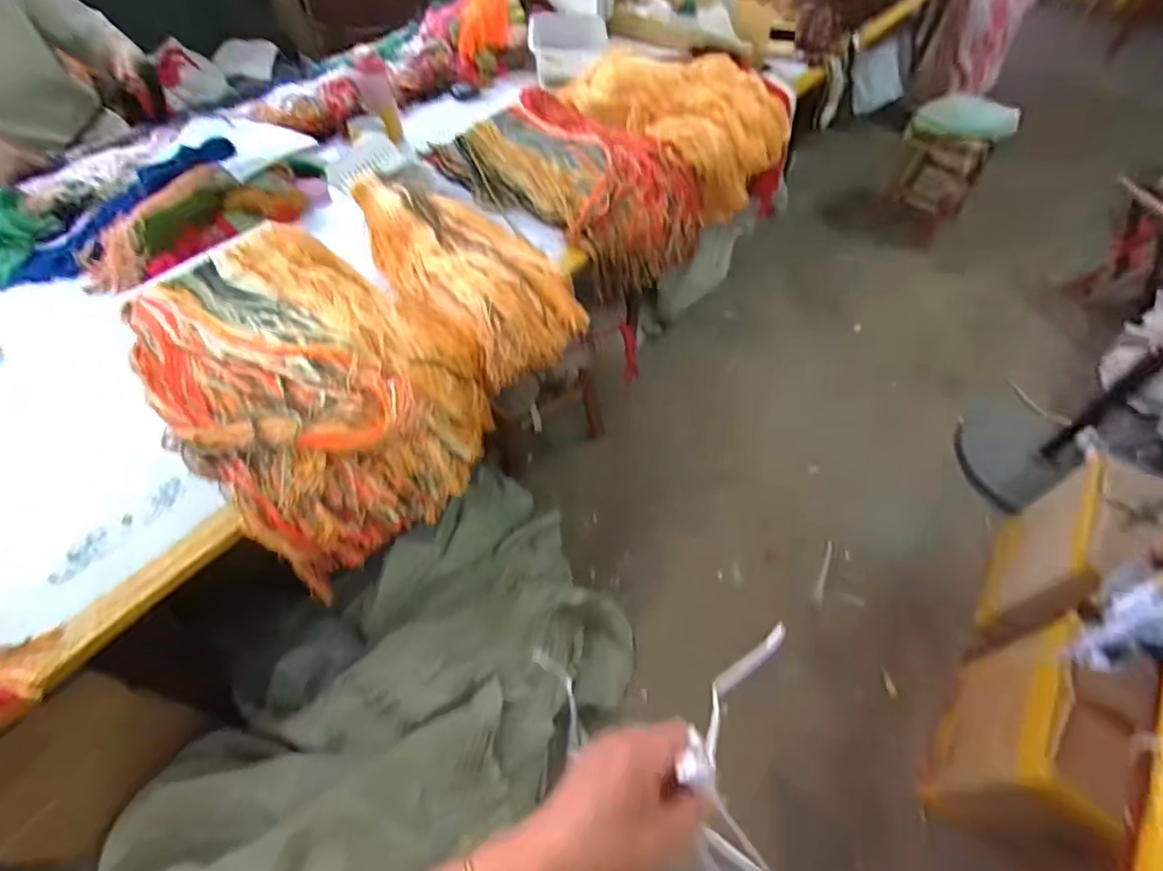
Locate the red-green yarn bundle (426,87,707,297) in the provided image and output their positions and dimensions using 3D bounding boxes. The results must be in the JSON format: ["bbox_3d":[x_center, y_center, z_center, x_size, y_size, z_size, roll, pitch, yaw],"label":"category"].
[{"bbox_3d":[-0.012,-0.546,1.240,0.572,0.201,0.335,36,60,22],"label":"red-green yarn bundle"}]

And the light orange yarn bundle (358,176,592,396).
[{"bbox_3d":[-0.219,-0.315,1.033,0.236,0.138,0.484,-34,62,-25],"label":"light orange yarn bundle"}]

